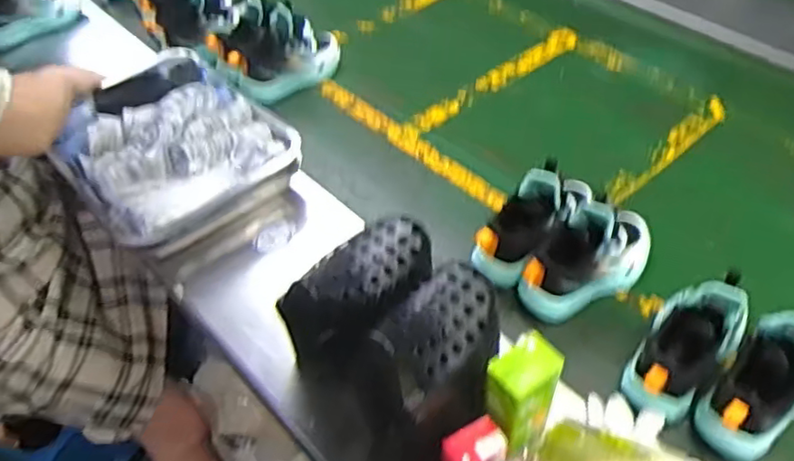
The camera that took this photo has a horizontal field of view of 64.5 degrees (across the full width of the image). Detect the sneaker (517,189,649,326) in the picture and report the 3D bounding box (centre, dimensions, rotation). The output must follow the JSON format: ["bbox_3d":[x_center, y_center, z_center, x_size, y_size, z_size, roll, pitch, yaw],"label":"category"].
[{"bbox_3d":[0.232,0.024,0.744,0.195,0.113,0.074,-22,51,-19],"label":"sneaker"}]

